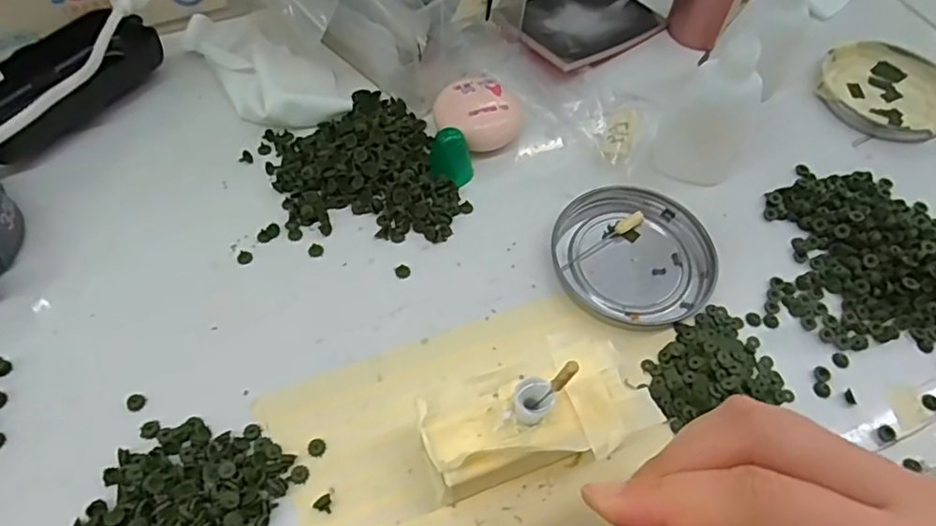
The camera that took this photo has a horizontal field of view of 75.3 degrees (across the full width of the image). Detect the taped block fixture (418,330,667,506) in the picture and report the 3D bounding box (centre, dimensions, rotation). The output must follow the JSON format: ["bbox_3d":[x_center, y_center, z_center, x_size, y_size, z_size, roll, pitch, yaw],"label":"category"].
[{"bbox_3d":[0.025,0.063,0.242,0.085,0.036,0.046,-18,61,-13],"label":"taped block fixture"}]

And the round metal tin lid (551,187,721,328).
[{"bbox_3d":[0.083,-0.004,0.302,0.079,0.008,0.074,1,58,-2],"label":"round metal tin lid"}]

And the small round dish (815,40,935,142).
[{"bbox_3d":[0.260,-0.108,0.377,0.077,0.012,0.080,1,58,-2],"label":"small round dish"}]

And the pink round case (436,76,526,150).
[{"bbox_3d":[0.004,-0.083,0.336,0.043,0.019,0.040,1,58,-2],"label":"pink round case"}]

